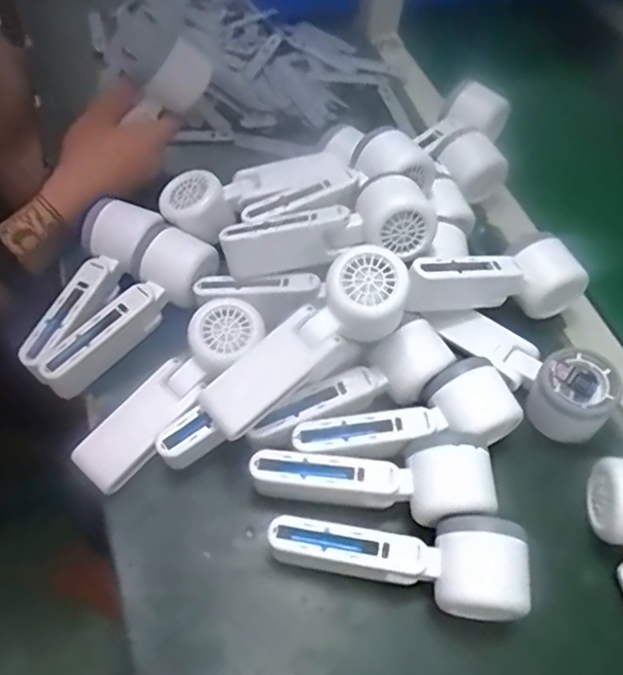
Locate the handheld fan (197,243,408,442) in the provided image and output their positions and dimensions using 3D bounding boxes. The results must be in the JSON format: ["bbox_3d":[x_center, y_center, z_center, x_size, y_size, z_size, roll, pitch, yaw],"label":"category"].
[{"bbox_3d":[-0.002,0.005,0.423,0.168,0.048,0.057,-40,66,0],"label":"handheld fan"}]

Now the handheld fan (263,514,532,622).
[{"bbox_3d":[0.056,0.142,0.394,0.166,0.058,0.058,12,57,3],"label":"handheld fan"}]

